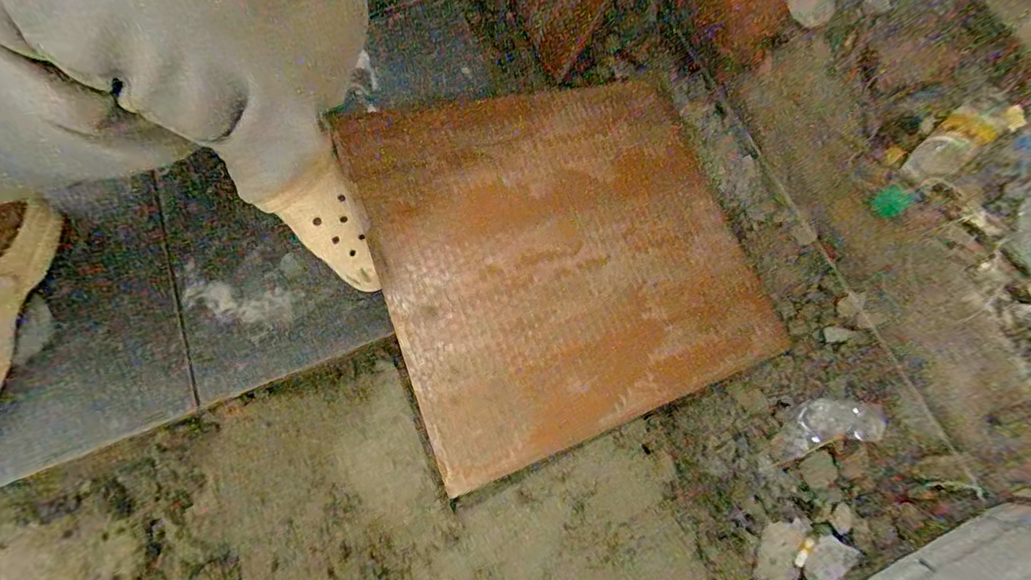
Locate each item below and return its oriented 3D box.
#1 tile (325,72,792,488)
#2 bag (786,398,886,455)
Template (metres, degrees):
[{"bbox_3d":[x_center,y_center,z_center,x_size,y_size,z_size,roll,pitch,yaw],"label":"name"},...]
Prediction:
[{"bbox_3d":[0.058,-0.056,0.498,0.408,0.020,0.377,-17,75,-20],"label":"tile"},{"bbox_3d":[0.329,0.137,0.484,0.095,0.016,0.047,-16,72,12],"label":"bag"}]

